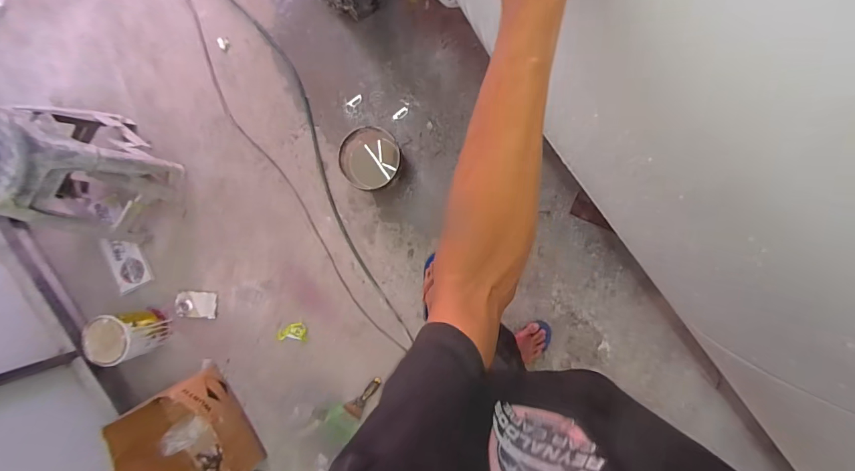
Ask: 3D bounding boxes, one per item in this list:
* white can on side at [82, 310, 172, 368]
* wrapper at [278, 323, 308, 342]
[{"bbox_3d":[-1.098,0.363,1.473,0.154,0.281,0.161,0,89,5],"label":"white can on side"},{"bbox_3d":[-0.517,0.369,1.534,0.107,0.019,0.071,5,91,6],"label":"wrapper"}]

